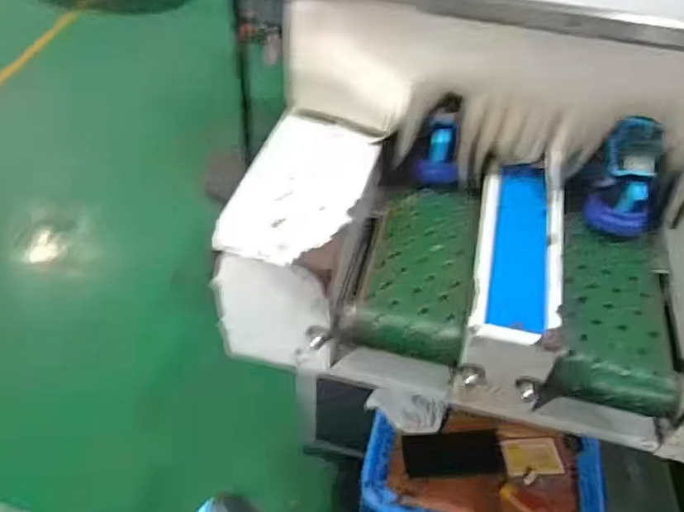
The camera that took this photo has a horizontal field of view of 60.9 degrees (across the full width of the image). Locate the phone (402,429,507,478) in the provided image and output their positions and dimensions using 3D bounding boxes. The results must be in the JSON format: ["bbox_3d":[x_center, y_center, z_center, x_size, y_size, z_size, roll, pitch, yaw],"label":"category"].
[{"bbox_3d":[0.181,0.325,0.954,0.157,0.008,0.070,-7,68,11],"label":"phone"}]

